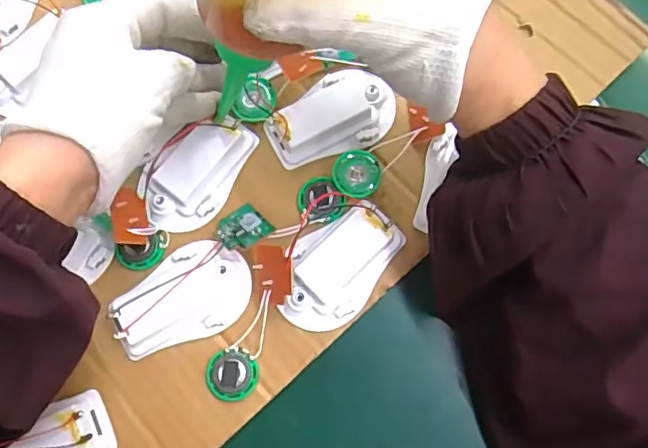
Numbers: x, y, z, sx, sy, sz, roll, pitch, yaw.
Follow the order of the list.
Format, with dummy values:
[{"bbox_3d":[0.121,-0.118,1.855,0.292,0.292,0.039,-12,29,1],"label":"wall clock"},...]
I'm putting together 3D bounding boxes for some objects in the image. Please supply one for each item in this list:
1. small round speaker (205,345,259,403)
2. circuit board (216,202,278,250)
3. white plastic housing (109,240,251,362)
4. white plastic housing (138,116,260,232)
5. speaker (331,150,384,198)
[{"bbox_3d":[-0.050,0.082,0.305,0.029,0.008,0.028,-1,74,2],"label":"small round speaker"},{"bbox_3d":[-0.047,0.002,0.320,0.028,0.004,0.029,-38,53,-21],"label":"circuit board"},{"bbox_3d":[-0.080,0.038,0.313,0.078,0.016,0.052,-25,75,-5],"label":"white plastic housing"},{"bbox_3d":[-0.075,-0.031,0.332,0.043,0.021,0.077,38,79,11],"label":"white plastic housing"},{"bbox_3d":[0.019,-0.030,0.330,0.028,0.007,0.028,-1,74,2],"label":"speaker"}]

